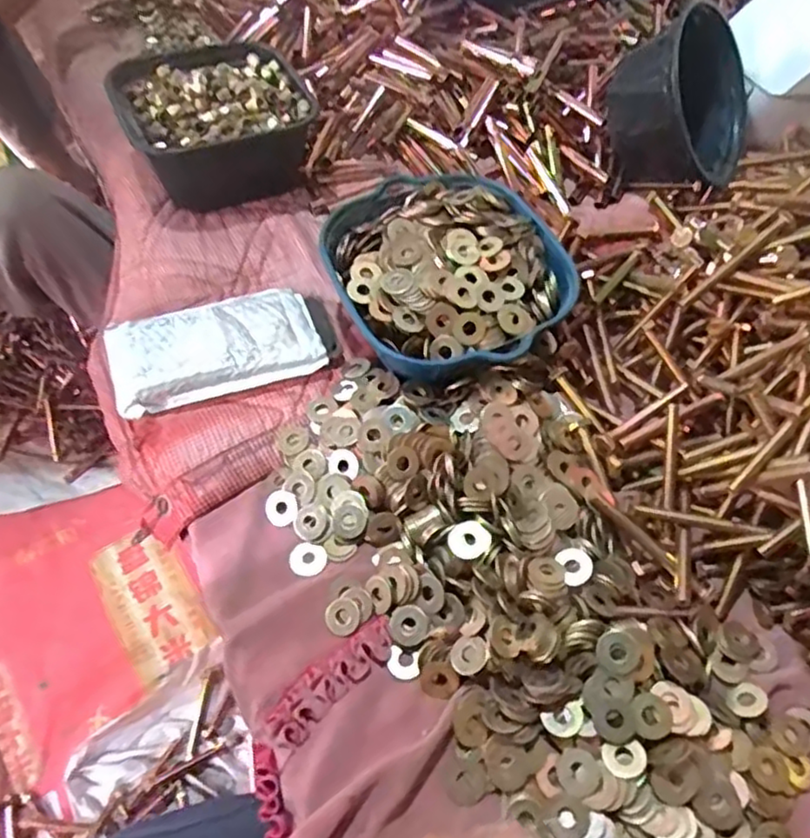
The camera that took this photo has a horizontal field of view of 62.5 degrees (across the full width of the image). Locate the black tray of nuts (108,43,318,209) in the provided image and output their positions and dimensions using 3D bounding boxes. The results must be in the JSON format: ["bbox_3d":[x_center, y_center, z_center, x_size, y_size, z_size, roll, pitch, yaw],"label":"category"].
[{"bbox_3d":[-0.181,-0.292,0.651,0.164,0.081,0.166,-23,62,-15],"label":"black tray of nuts"}]

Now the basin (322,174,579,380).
[{"bbox_3d":[0.038,-0.123,0.553,0.184,0.062,0.195,1,58,-1],"label":"basin"}]

